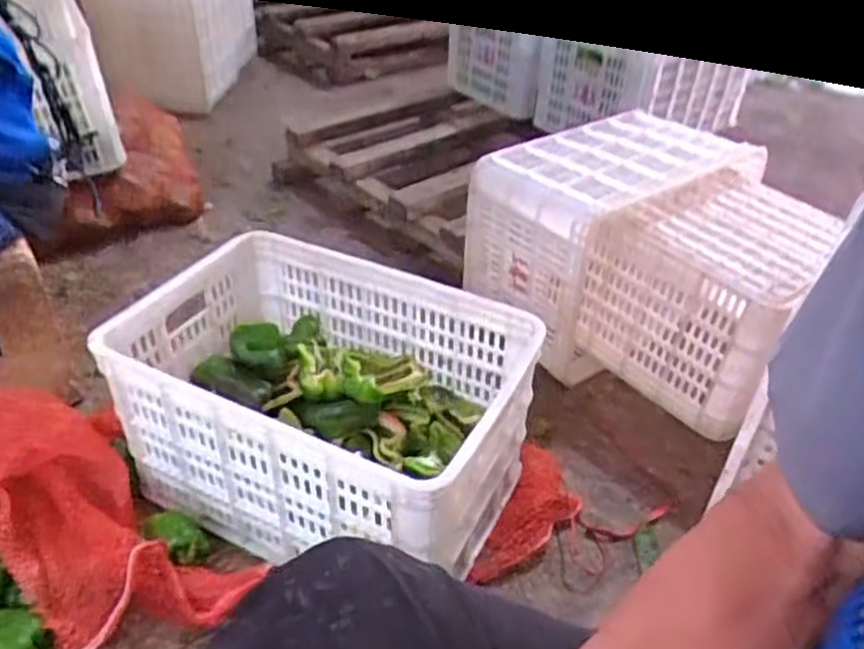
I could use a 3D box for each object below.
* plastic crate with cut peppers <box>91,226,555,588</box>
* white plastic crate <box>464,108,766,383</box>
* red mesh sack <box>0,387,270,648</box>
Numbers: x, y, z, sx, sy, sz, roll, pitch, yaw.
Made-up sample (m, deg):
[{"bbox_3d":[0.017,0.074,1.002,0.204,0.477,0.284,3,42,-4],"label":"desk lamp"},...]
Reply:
[{"bbox_3d":[-0.154,0.107,1.016,0.535,0.274,0.343,19,40,21],"label":"plastic crate with cut peppers"},{"bbox_3d":[0.310,-0.159,1.319,0.466,0.342,0.249,-24,45,-30],"label":"white plastic crate"},{"bbox_3d":[-0.508,0.244,0.964,0.558,0.132,0.361,1,37,-3],"label":"red mesh sack"}]

